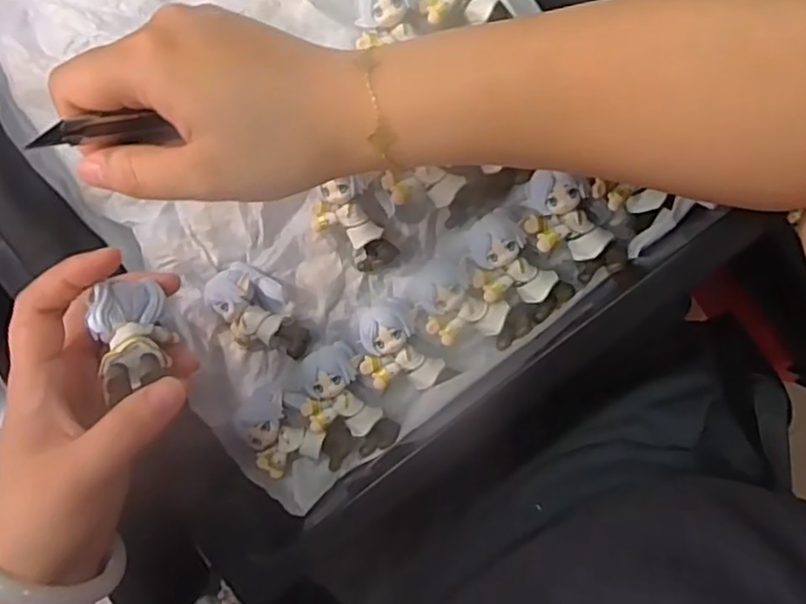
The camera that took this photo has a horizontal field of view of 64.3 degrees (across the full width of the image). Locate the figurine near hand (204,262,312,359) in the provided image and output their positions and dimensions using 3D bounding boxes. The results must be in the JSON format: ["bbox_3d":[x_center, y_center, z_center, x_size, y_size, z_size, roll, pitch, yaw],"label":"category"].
[{"bbox_3d":[-0.079,0.008,0.348,0.040,0.022,0.059,-31,90,7],"label":"figurine near hand"}]

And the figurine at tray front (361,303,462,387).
[{"bbox_3d":[-0.003,0.028,0.339,0.036,0.030,0.054,-38,89,7],"label":"figurine at tray front"}]

